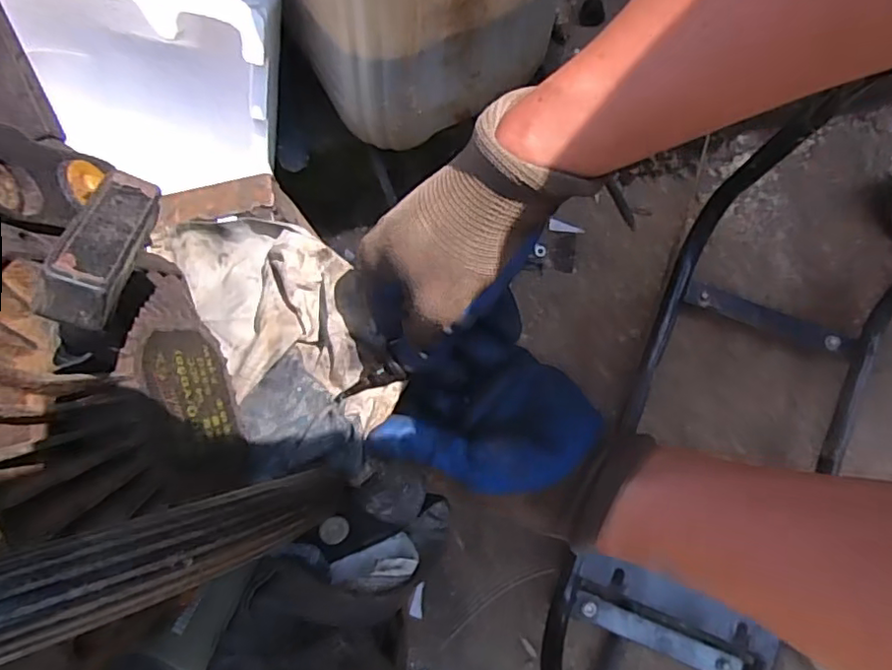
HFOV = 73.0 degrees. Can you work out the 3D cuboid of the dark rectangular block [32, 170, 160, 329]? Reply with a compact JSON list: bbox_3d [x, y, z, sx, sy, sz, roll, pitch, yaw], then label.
[{"bbox_3d":[-0.117,-0.030,0.205,0.021,0.017,0.065,20,38,-23],"label":"dark rectangular block"}]

